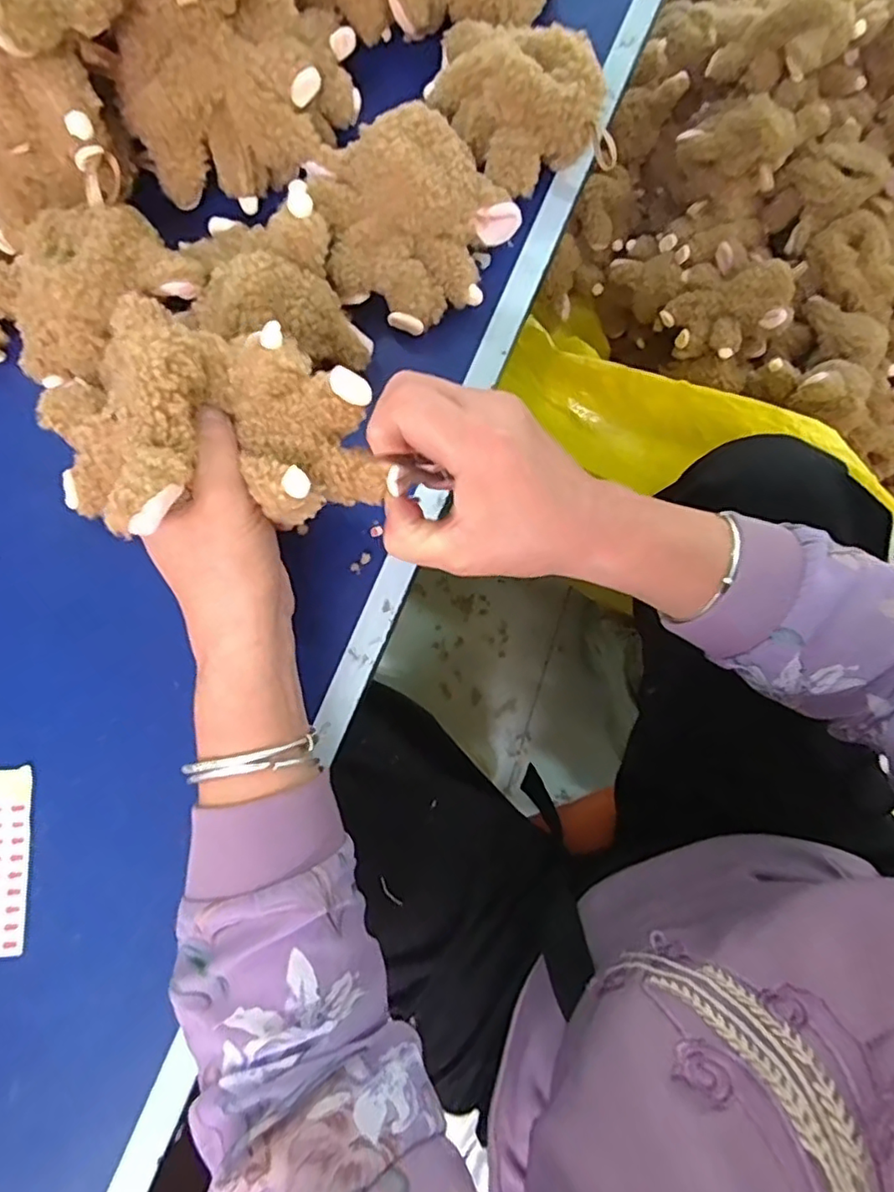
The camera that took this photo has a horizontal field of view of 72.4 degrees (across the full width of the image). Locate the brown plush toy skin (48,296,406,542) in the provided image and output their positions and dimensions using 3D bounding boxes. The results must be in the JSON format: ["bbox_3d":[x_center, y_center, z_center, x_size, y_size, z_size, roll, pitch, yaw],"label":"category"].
[{"bbox_3d":[-0.102,-0.086,0.285,0.128,0.045,0.109,-16,80,-3],"label":"brown plush toy skin"}]

